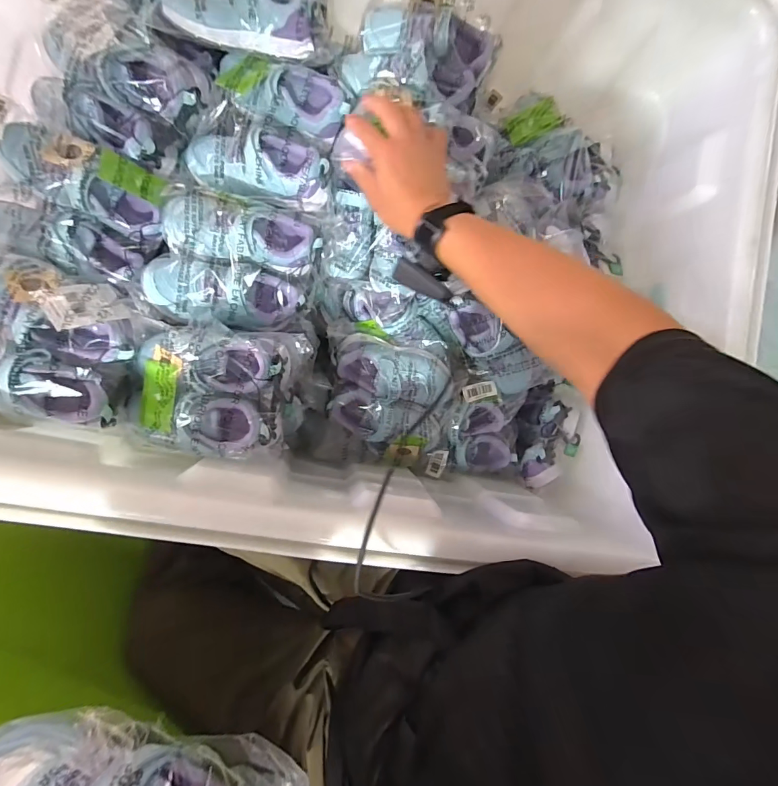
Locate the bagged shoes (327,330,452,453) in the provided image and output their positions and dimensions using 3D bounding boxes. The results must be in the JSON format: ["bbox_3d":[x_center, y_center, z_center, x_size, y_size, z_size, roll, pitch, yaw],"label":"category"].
[{"bbox_3d":[0.005,-0.001,0.597,0.173,0.056,0.147,7,87,-10],"label":"bagged shoes"}]

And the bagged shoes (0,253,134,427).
[{"bbox_3d":[-0.378,-0.057,0.436,0.171,0.063,0.161,16,86,-9],"label":"bagged shoes"}]

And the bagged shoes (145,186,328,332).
[{"bbox_3d":[-0.185,-0.159,0.492,0.185,0.070,0.148,5,87,-10],"label":"bagged shoes"}]

